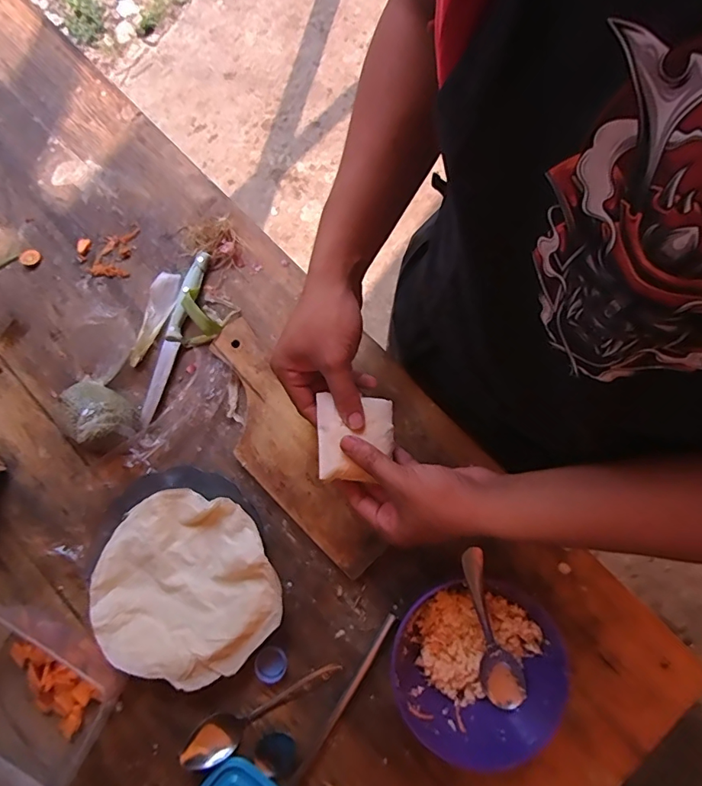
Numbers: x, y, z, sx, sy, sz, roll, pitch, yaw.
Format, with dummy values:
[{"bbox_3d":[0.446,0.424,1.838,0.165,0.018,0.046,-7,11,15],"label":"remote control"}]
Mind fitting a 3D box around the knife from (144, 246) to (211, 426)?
[{"bbox_3d":[-0.210,-0.068,0.555,0.023,0.016,0.210,18,81,4],"label":"knife"}]

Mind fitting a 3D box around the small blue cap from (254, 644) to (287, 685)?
[{"bbox_3d":[-0.083,0.280,0.489,0.031,0.010,0.037,-4,80,1],"label":"small blue cap"}]

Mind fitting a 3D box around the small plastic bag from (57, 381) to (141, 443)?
[{"bbox_3d":[-0.278,0.023,0.517,0.090,0.057,0.058,28,82,6],"label":"small plastic bag"}]

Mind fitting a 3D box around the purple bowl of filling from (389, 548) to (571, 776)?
[{"bbox_3d":[0.115,0.254,0.453,0.143,0.079,0.160,33,82,7],"label":"purple bowl of filling"}]

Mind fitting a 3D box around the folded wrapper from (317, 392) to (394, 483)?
[{"bbox_3d":[0.005,0.040,0.422,0.066,0.022,0.074,-1,80,1],"label":"folded wrapper"}]

